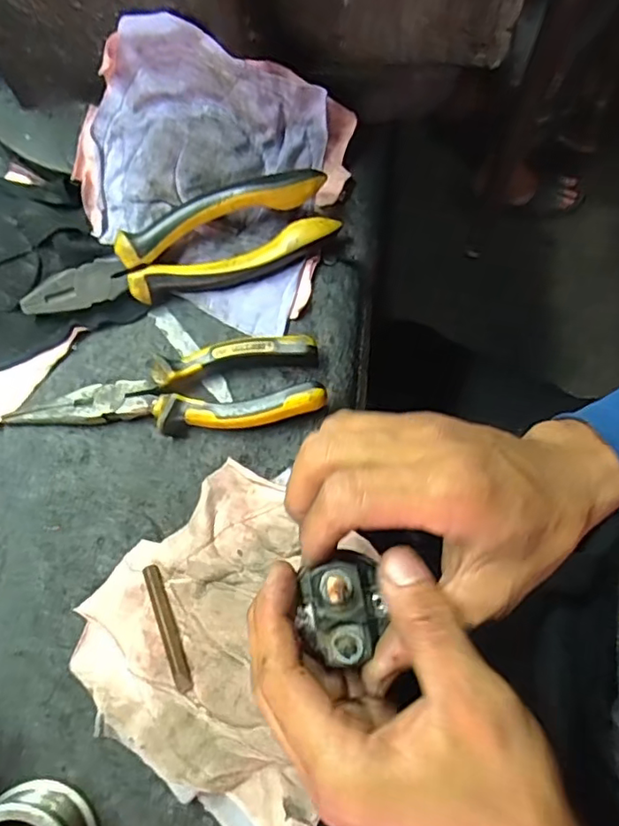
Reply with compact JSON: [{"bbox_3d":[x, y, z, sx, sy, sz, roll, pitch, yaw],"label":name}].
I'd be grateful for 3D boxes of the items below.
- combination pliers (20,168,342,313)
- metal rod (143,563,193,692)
[{"bbox_3d":[-0.082,-0.103,0.362,0.195,0.036,0.048,-17,72,-7],"label":"combination pliers"},{"bbox_3d":[-0.078,0.116,0.315,0.010,0.006,0.068,-22,71,-5],"label":"metal rod"}]

